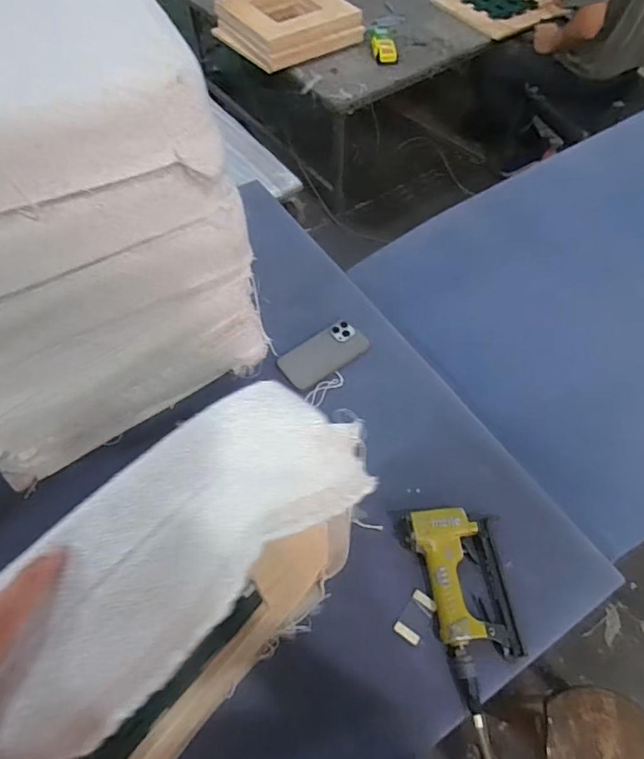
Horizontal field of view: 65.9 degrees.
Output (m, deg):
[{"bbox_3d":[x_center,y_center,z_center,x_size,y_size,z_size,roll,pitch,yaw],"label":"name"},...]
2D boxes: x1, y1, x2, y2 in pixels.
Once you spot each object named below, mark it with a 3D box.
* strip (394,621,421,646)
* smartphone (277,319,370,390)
[{"bbox_3d":[0.113,0.337,0.659,0.035,0.007,0.015,30,64,18],"label":"strip"},{"bbox_3d":[0.004,-0.045,0.897,0.158,0.010,0.085,-35,64,-18],"label":"smartphone"}]

